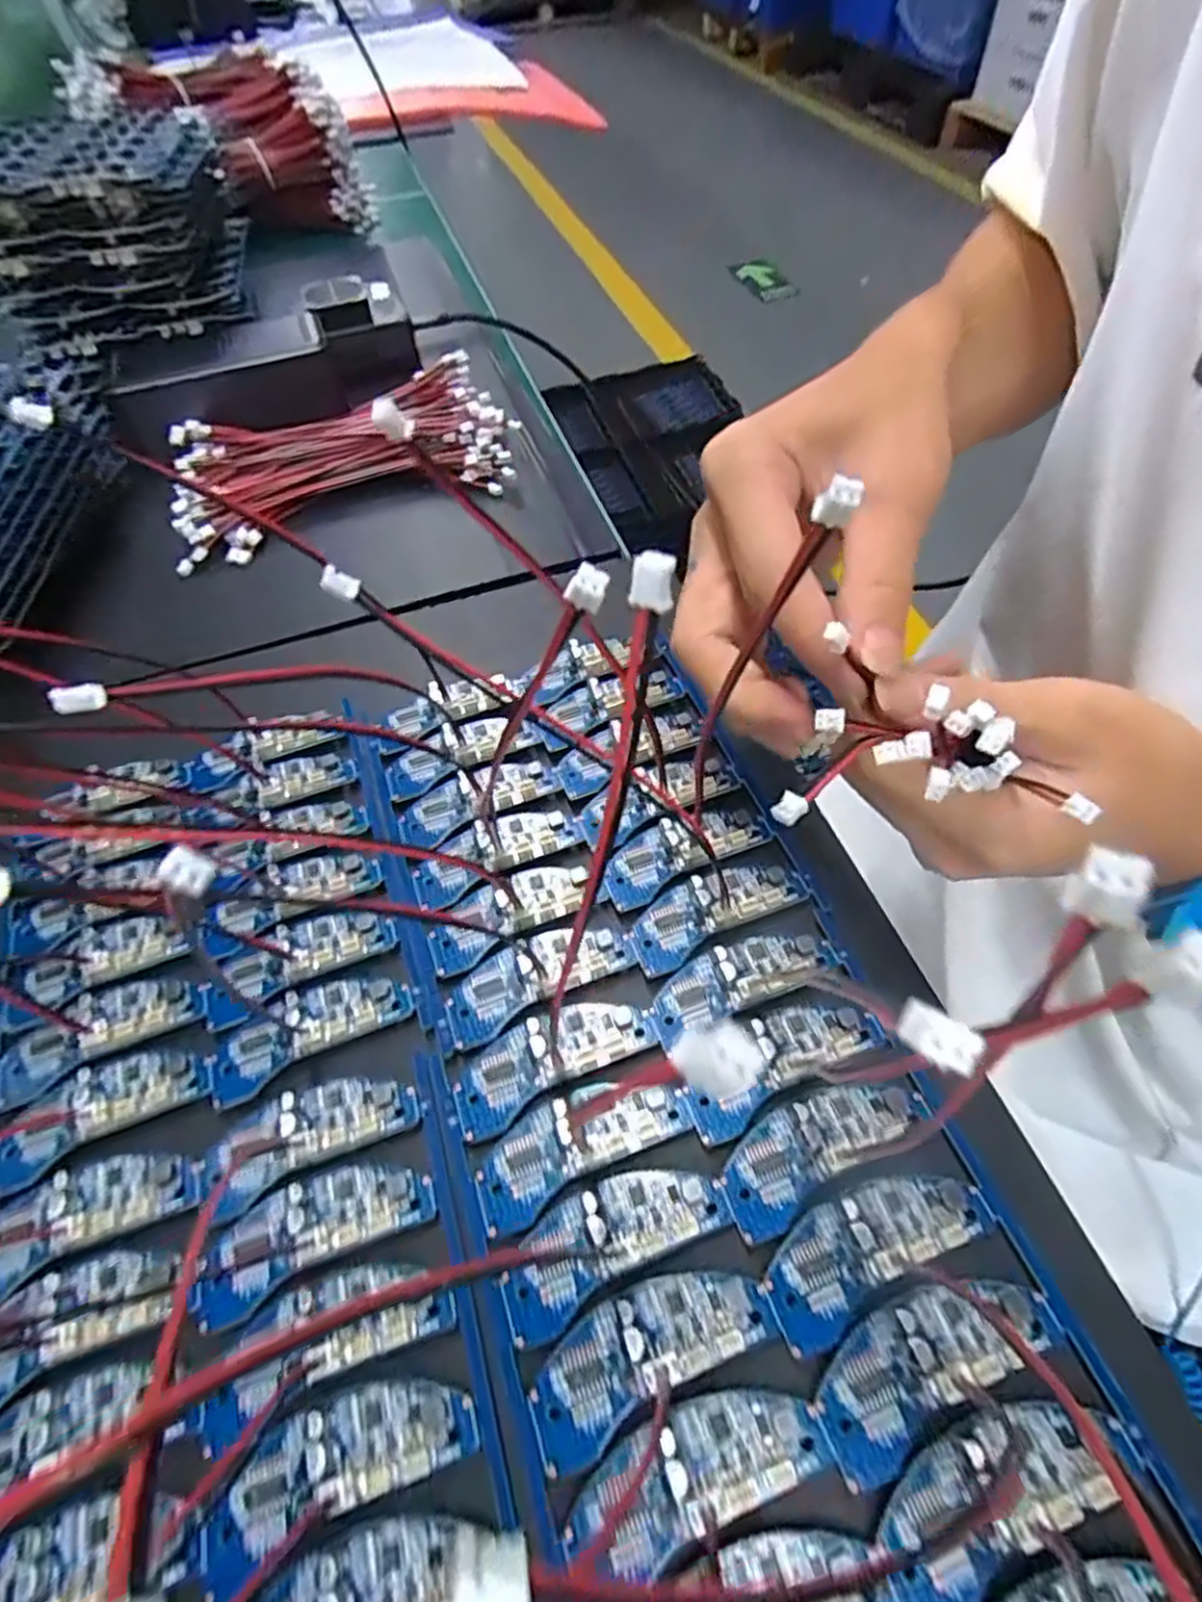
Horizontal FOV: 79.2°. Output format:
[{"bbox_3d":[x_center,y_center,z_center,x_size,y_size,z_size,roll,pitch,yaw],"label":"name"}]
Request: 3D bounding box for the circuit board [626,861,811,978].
[{"bbox_3d":[0.039,0.035,0.252,0.064,0.004,0.023,-25,56,-13],"label":"circuit board"}]

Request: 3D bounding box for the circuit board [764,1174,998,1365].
[{"bbox_3d":[0.072,0.115,0.192,0.064,0.009,0.024,-24,56,-13],"label":"circuit board"}]

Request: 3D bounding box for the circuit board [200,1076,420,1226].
[{"bbox_3d":[-0.088,0.097,0.216,0.061,0.006,0.025,-24,56,-13],"label":"circuit board"}]

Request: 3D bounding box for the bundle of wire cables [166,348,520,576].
[{"bbox_3d":[-0.151,-0.206,0.427,0.190,0.024,0.121,-19,55,-9],"label":"bundle of wire cables"}]

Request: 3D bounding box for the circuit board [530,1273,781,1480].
[{"bbox_3d":[0.011,0.137,0.182,0.062,0.004,0.025,-24,56,-13],"label":"circuit board"}]

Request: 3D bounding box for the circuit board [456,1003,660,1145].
[{"bbox_3d":[-0.015,0.078,0.225,0.064,0.005,0.025,-22,56,-11],"label":"circuit board"}]

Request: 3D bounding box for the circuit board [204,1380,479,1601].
[{"bbox_3d":[-0.063,0.157,0.173,0.063,0.005,0.024,-22,56,-11],"label":"circuit board"}]

